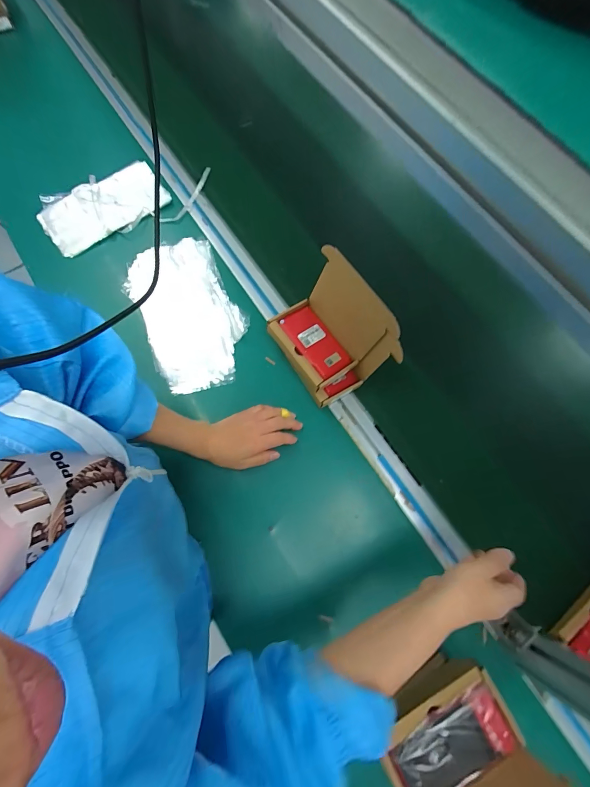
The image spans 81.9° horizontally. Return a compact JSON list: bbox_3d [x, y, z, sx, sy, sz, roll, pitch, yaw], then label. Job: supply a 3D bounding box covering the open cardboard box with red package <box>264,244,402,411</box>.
[{"bbox_3d":[0.049,-0.081,0.499,0.128,0.137,0.169,-32,77,-11],"label":"open cardboard box with red package"}]

